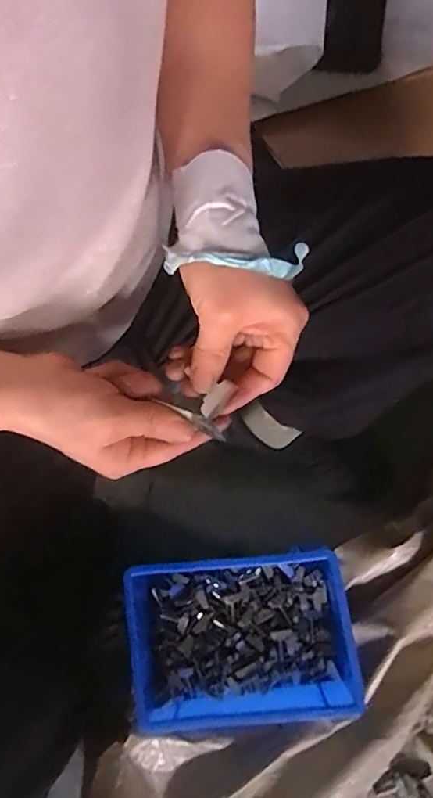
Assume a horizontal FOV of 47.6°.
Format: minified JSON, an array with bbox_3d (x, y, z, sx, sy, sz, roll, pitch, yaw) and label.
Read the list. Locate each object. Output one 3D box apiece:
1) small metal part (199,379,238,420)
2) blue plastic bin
[{"bbox_3d":[-0.001,0.000,0.298,0.011,0.004,0.024,37,99,11],"label":"small metal part"},{"bbox_3d":[0.025,0.278,0.571,0.252,0.068,0.183,-6,73,0],"label":"blue plastic bin"}]

